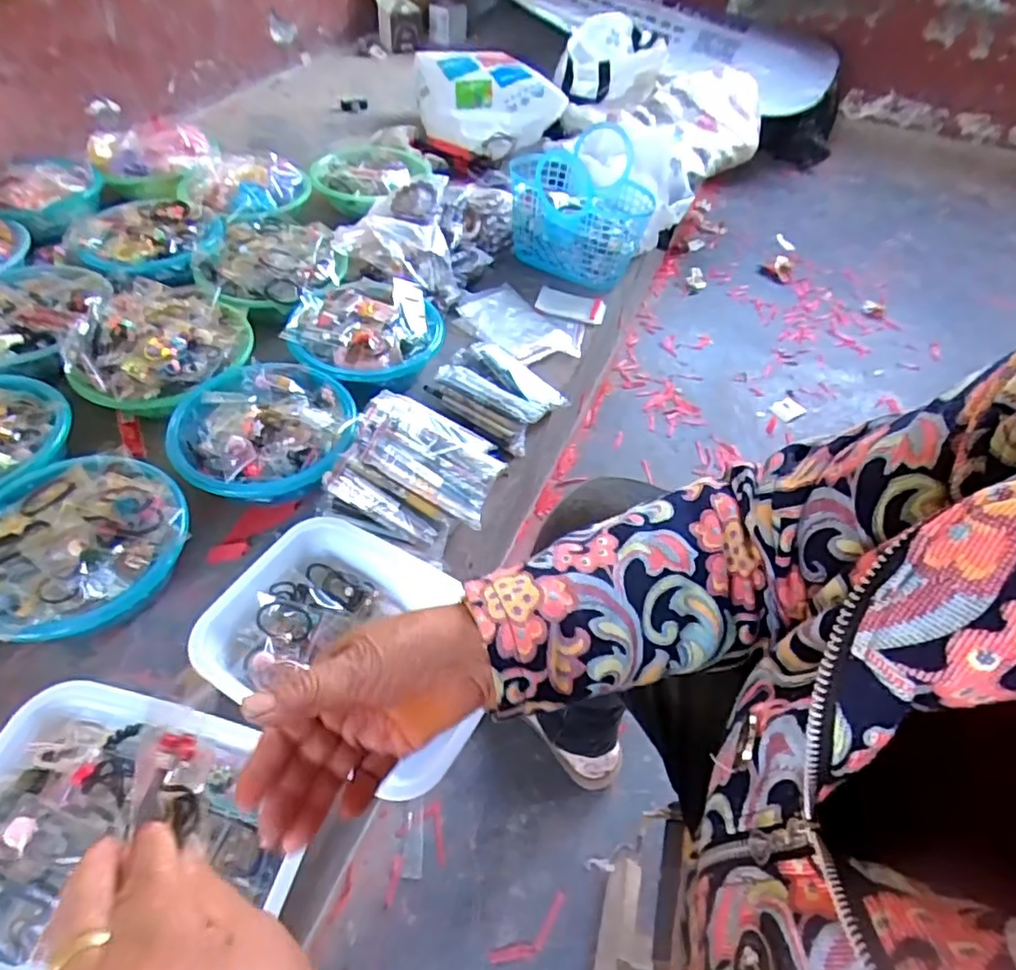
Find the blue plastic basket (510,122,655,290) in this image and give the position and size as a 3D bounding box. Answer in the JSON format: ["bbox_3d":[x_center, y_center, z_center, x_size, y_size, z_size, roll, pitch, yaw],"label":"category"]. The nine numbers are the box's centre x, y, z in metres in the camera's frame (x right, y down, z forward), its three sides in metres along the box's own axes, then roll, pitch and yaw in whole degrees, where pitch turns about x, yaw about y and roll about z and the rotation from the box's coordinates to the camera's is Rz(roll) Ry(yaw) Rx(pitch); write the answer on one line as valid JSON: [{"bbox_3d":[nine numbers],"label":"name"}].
[{"bbox_3d":[0.133,-0.532,1.179,0.256,0.156,0.293,6,51,0],"label":"blue plastic basket"}]

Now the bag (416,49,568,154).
[{"bbox_3d":[-0.048,-0.953,1.534,0.340,0.107,0.378,-2,51,-6],"label":"bag"}]

